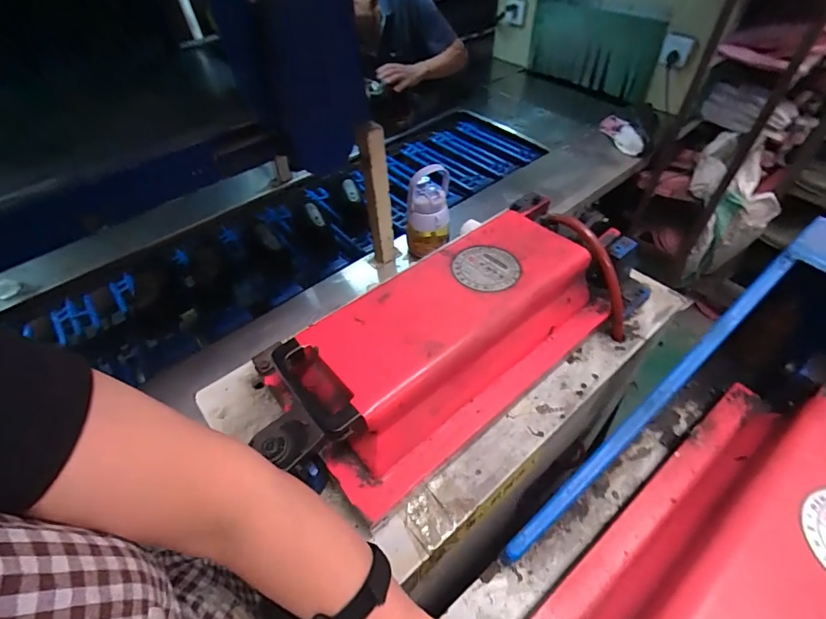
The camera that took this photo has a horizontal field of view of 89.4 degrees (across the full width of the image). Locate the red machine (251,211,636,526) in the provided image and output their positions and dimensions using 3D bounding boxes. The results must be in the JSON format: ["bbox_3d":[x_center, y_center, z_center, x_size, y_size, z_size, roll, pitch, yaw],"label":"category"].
[{"bbox_3d":[0.086,0.022,0.598,0.543,0.124,0.242,-31,54,-20],"label":"red machine"}]

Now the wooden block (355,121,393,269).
[{"bbox_3d":[-0.075,-0.232,0.912,0.054,0.344,0.058,-7,49,-1],"label":"wooden block"}]

